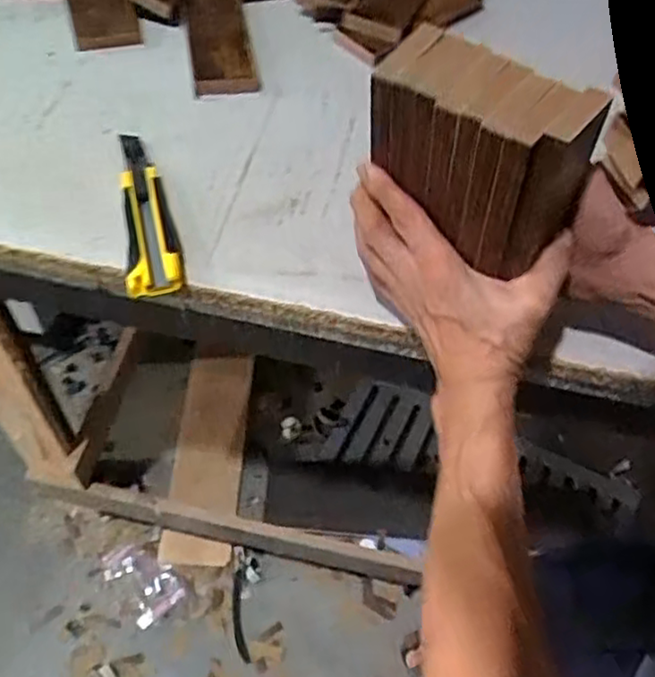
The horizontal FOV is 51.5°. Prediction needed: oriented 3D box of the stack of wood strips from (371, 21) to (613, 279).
[{"bbox_3d":[0.091,-0.113,0.405,0.128,0.087,0.061,37,60,21],"label":"stack of wood strips"}]

